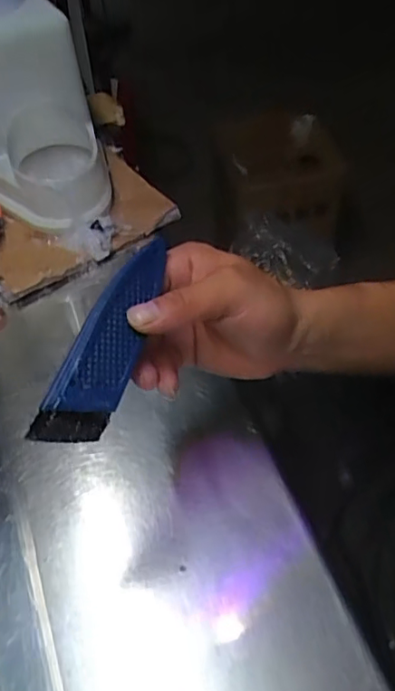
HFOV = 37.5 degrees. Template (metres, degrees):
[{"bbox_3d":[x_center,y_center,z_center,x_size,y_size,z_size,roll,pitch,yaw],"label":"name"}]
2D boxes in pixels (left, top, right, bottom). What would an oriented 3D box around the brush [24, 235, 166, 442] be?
[{"bbox_3d":[-0.049,-0.004,0.321,0.017,0.036,0.126,-12,50,51],"label":"brush"}]

